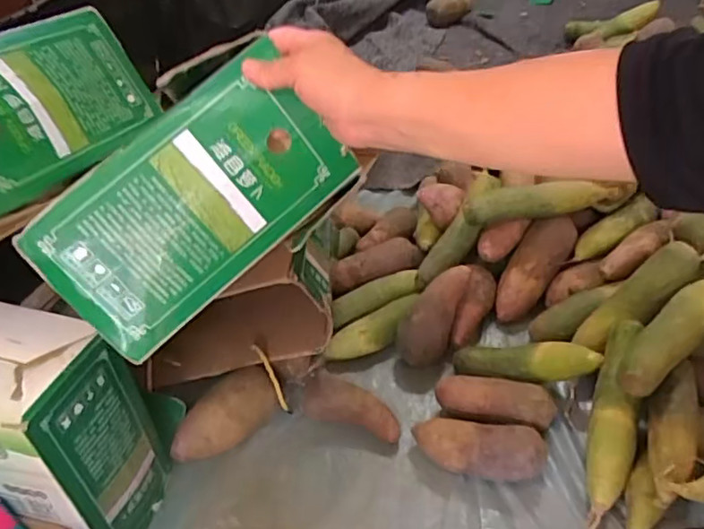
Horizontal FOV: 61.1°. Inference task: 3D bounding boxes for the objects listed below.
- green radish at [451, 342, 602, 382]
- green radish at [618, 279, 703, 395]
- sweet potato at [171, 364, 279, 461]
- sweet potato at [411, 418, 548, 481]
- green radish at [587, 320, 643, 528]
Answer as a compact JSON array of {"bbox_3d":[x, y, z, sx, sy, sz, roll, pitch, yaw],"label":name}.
[{"bbox_3d":[0.228,0.127,0.794,0.185,0.043,0.039,-5,40,26],"label":"green radish"},{"bbox_3d":[0.371,0.076,0.687,0.057,0.045,0.205,31,55,34],"label":"green radish"},{"bbox_3d":[-0.168,0.204,0.796,0.146,0.072,0.076,-21,44,-14],"label":"sweet potato"},{"bbox_3d":[0.156,0.229,0.732,0.152,0.049,0.061,0,43,8],"label":"sweet potato"},{"bbox_3d":[0.314,0.187,0.713,0.053,0.047,0.252,10,64,18],"label":"green radish"}]

